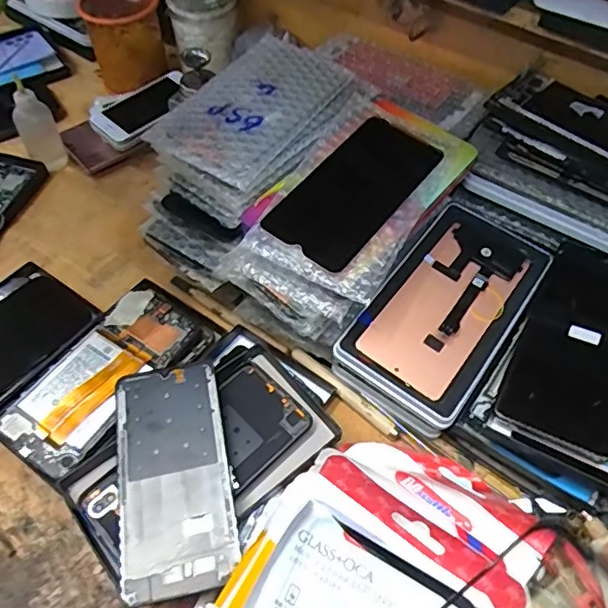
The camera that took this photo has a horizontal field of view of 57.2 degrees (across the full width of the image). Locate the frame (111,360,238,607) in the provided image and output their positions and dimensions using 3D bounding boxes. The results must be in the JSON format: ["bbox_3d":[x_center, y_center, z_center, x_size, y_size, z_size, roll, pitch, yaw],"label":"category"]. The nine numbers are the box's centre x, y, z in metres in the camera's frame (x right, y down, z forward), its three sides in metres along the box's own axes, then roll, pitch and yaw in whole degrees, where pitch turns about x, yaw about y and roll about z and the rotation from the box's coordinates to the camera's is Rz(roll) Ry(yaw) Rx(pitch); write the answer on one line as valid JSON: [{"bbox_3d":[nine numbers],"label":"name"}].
[{"bbox_3d":[-0.090,0.113,0.382,0.074,0.006,0.154,-11,57,-7],"label":"frame"}]

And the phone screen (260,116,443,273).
[{"bbox_3d":[0.040,-0.089,0.425,0.071,0.004,0.146,35,65,16],"label":"phone screen"}]

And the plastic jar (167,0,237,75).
[{"bbox_3d":[-0.113,-0.320,0.621,0.067,0.090,0.068,0,55,0],"label":"plastic jar"}]

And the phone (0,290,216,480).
[{"bbox_3d":[-0.156,0.057,0.447,0.082,0.008,0.165,35,58,10],"label":"phone"}]

